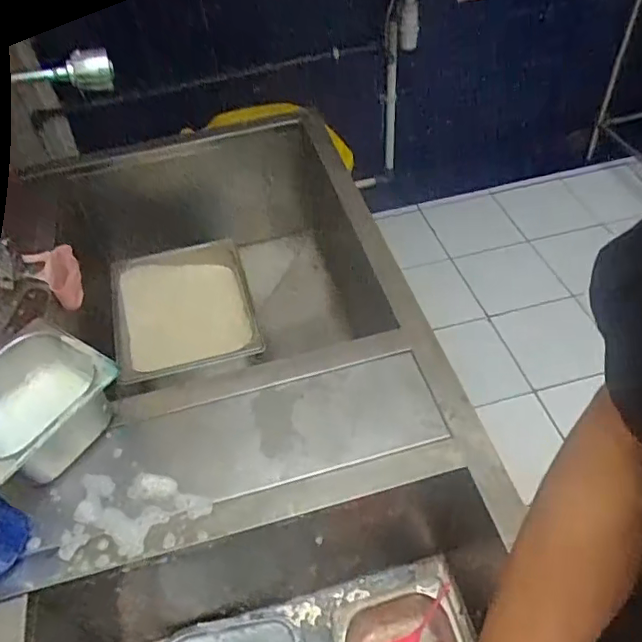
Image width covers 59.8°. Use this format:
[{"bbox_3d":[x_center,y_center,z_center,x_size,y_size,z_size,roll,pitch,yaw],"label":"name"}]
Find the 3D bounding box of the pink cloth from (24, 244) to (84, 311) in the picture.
[{"bbox_3d":[-0.458,-0.076,0.968,0.072,0.072,0.126,-20,50,-12],"label":"pink cloth"}]

